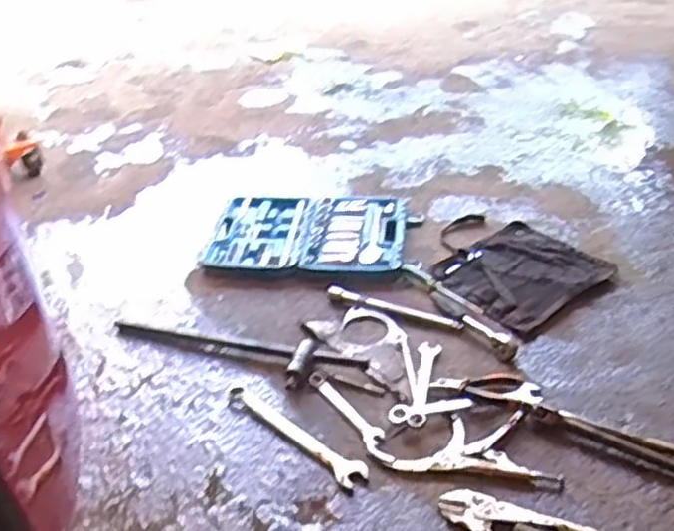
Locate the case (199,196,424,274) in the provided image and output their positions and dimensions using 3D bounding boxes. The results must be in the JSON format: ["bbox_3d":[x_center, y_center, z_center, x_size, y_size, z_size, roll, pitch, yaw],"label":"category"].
[{"bbox_3d":[-0.050,-0.069,1.496,0.405,0.046,0.286,4,34,9],"label":"case"}]

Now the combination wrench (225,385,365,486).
[{"bbox_3d":[-0.064,0.240,1.067,0.264,0.008,0.040,27,43,36],"label":"combination wrench"}]

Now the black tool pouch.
[{"bbox_3d":[0.320,-0.014,1.397,0.291,0.025,0.331,-25,40,-31],"label":"black tool pouch"}]

